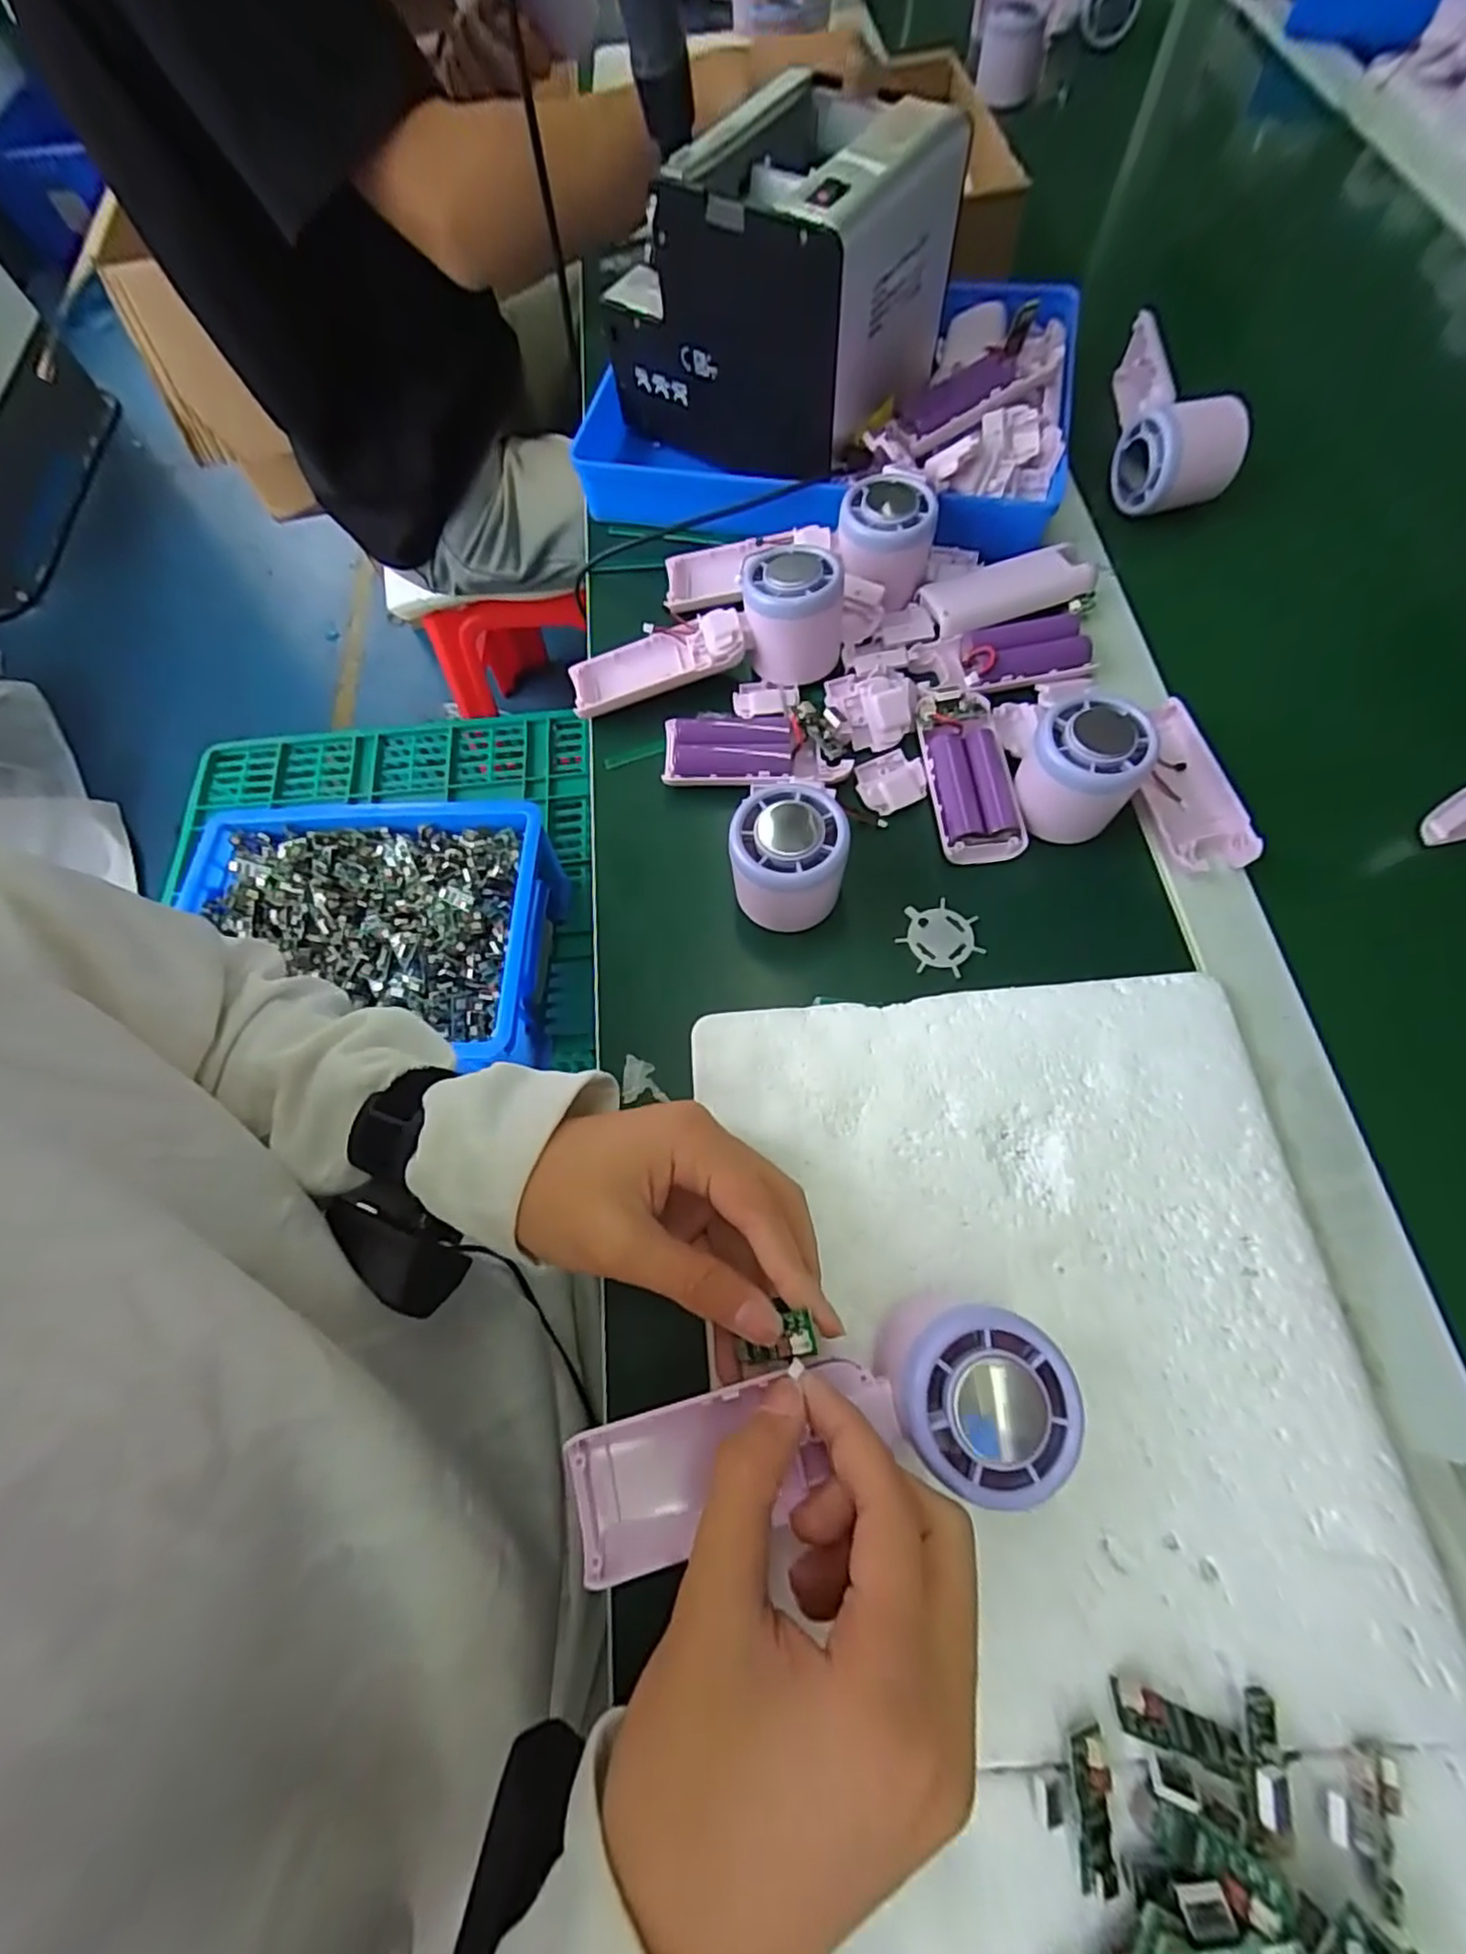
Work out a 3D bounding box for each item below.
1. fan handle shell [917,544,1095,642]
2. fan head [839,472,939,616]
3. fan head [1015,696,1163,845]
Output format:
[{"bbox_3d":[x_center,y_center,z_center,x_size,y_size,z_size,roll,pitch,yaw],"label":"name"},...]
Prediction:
[{"bbox_3d":[0.166,-0.234,0.415,0.099,0.016,0.039,-16,67,-3],"label":"fan handle shell"},{"bbox_3d":[0.091,-0.261,0.413,0.054,0.049,0.051,0,67,1],"label":"fan head"},{"bbox_3d":[0.179,-0.107,0.348,0.056,0.044,0.052,-14,67,-3],"label":"fan head"}]

